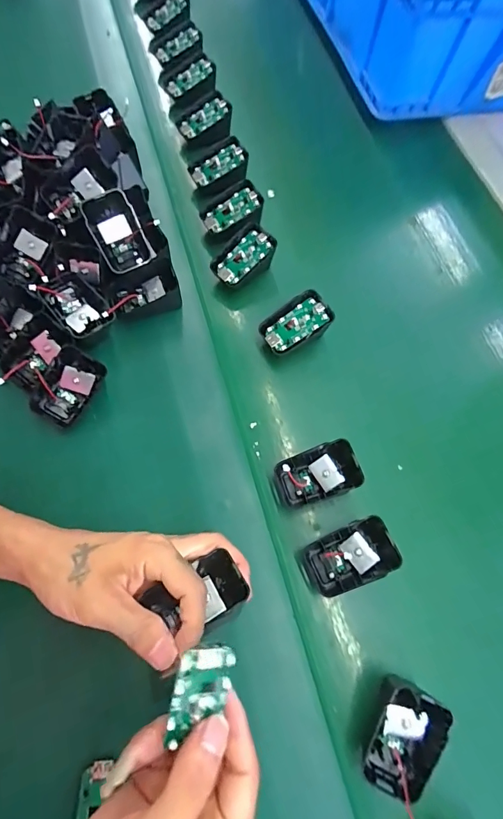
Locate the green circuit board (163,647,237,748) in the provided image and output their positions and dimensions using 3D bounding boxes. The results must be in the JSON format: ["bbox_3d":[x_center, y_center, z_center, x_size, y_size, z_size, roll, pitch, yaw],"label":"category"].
[{"bbox_3d":[-0.028,0.155,0.221,0.030,0.006,0.055,9,100,-18],"label":"green circuit board"}]

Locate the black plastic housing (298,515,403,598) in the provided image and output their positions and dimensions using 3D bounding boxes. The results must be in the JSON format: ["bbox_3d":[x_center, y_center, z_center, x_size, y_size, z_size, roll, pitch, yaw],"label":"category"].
[{"bbox_3d":[0.078,0.120,0.329,0.069,0.036,0.044,-22,70,-10],"label":"black plastic housing"}]

